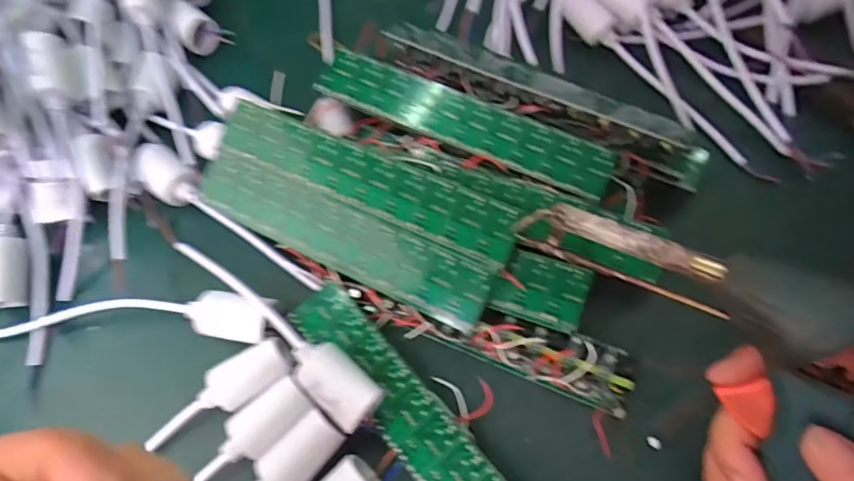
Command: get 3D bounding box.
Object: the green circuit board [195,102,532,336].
[{"bbox_3d":[-0.047,-0.020,0.303,0.195,0.006,0.075,24,93,13],"label":"green circuit board"}]

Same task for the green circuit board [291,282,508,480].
[{"bbox_3d":[-0.004,0.104,0.273,0.035,0.012,0.199,-39,69,-15],"label":"green circuit board"}]

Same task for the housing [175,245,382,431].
[{"bbox_3d":[-0.094,0.042,0.288,0.172,0.024,0.028,39,72,18],"label":"housing"}]

